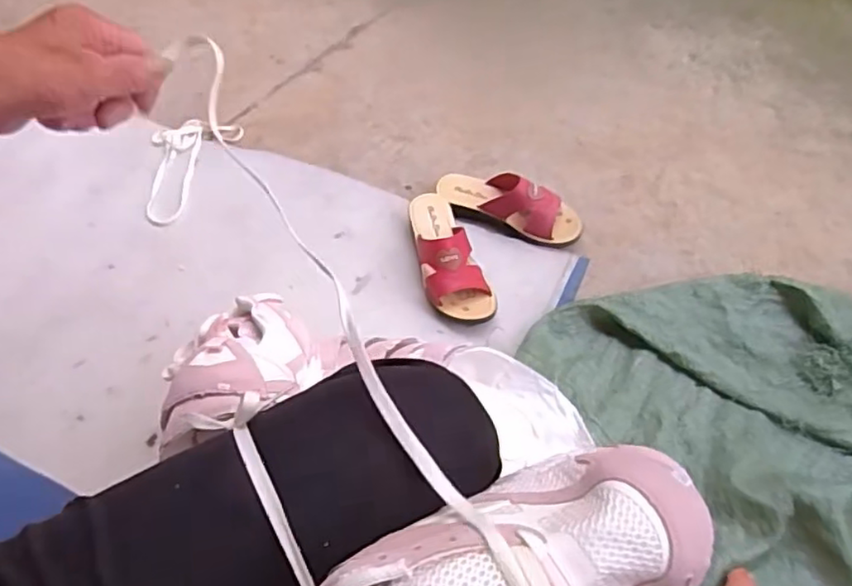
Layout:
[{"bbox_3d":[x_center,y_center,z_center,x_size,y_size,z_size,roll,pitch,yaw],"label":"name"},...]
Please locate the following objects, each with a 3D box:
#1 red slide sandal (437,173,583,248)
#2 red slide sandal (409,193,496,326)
[{"bbox_3d":[0.127,-0.138,0.969,0.228,0.076,0.082,18,61,14],"label":"red slide sandal"},{"bbox_3d":[0.030,-0.059,0.906,0.087,0.079,0.228,-14,59,-5],"label":"red slide sandal"}]

